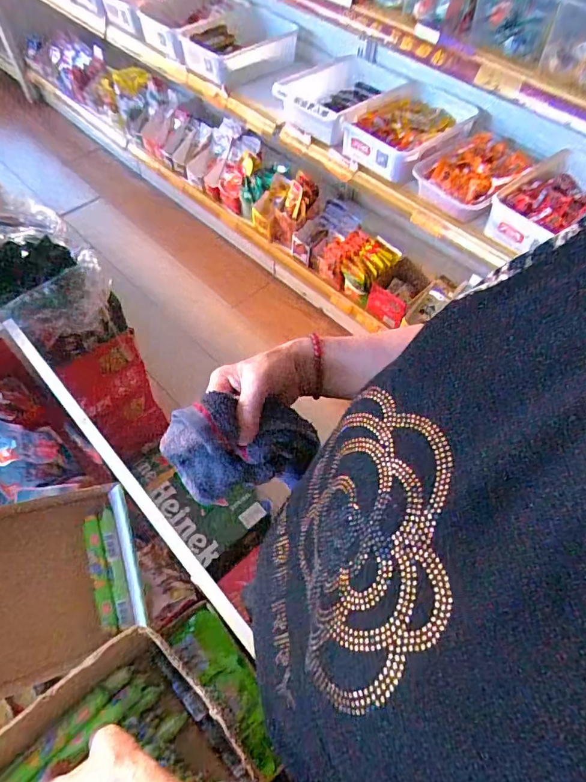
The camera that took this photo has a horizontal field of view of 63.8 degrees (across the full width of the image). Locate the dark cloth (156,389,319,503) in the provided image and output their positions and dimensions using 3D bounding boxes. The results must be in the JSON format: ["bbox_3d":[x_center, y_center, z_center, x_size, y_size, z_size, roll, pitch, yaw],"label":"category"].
[{"bbox_3d":[-0.041,0.048,0.401,0.132,0.091,0.057,-7,58,-7],"label":"dark cloth"}]

